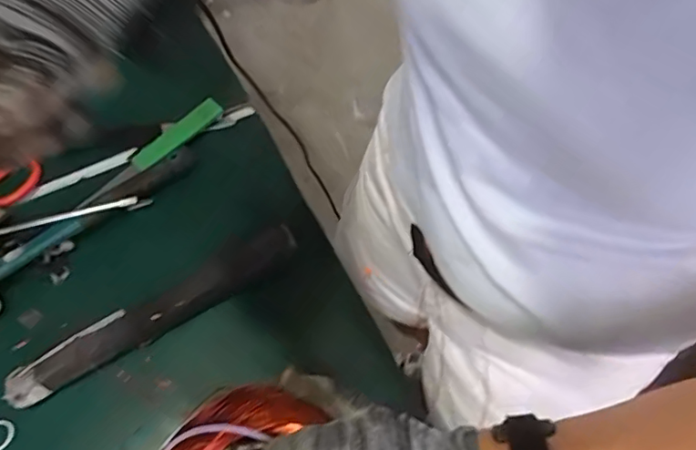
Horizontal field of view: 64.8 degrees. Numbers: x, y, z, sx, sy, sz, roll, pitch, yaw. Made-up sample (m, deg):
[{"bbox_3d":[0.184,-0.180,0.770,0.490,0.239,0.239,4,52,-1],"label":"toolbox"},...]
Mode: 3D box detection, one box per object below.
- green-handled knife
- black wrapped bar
[{"bbox_3d":[-0.220,-0.083,0.616,0.025,0.011,0.193,38,69,17],"label":"green-handled knife"},{"bbox_3d":[-0.184,0.083,0.535,0.287,0.033,0.037,-29,67,-13],"label":"black wrapped bar"}]

